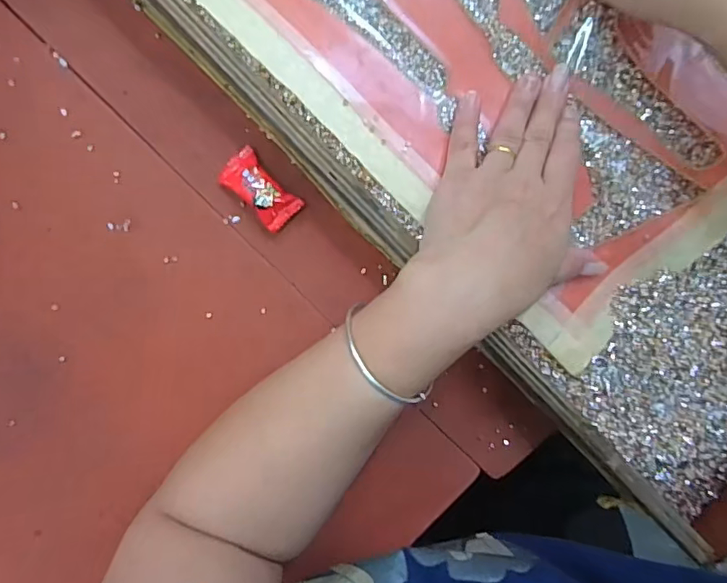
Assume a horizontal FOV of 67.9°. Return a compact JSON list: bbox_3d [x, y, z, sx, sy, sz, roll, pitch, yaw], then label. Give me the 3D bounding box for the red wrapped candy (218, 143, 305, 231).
[{"bbox_3d":[-0.063,-0.062,0.331,0.049,0.012,0.026,45,93,-7],"label":"red wrapped candy"}]

